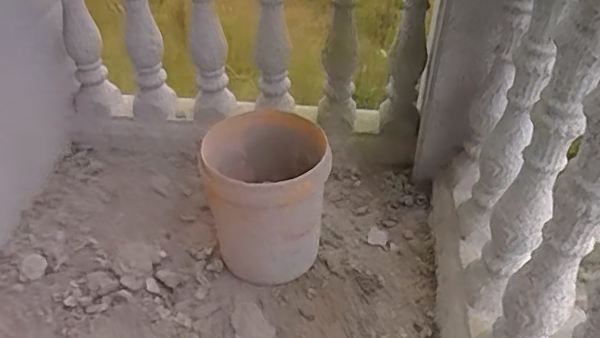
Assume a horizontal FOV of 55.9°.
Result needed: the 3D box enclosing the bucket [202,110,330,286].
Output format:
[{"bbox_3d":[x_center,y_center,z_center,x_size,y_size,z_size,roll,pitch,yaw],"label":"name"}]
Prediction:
[{"bbox_3d":[-0.079,0.065,1.417,0.291,0.392,0.300,-4,40,-3],"label":"bucket"}]

